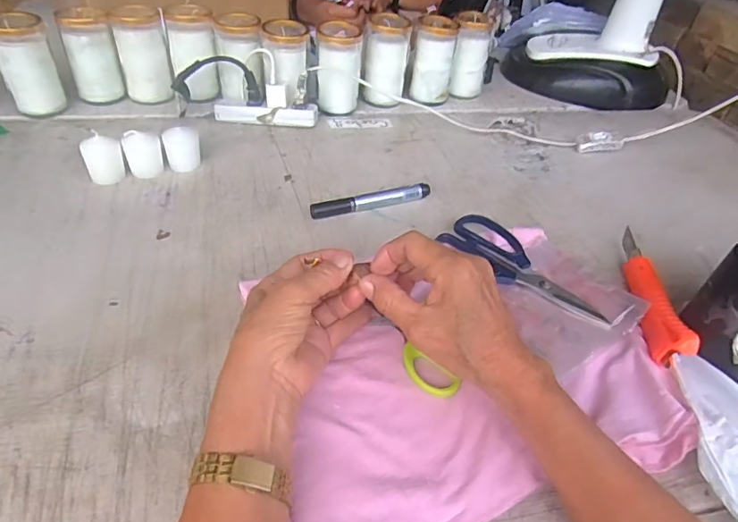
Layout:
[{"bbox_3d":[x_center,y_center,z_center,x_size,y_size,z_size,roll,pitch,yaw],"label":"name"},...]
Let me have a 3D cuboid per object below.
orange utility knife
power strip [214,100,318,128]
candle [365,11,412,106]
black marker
[{"bbox_3d":[0.251,0.022,0.451,0.020,0.037,0.176,11,39,5],"label":"orange utility knife"},{"bbox_3d":[-0.139,-0.203,0.688,0.136,0.021,0.039,4,39,-3],"label":"power strip"},{"bbox_3d":[0.028,-0.297,0.745,0.059,0.116,0.055,7,39,1],"label":"candle"},{"bbox_3d":[0.004,-0.063,0.536,0.135,0.019,0.014,-12,43,-22],"label":"black marker"}]

